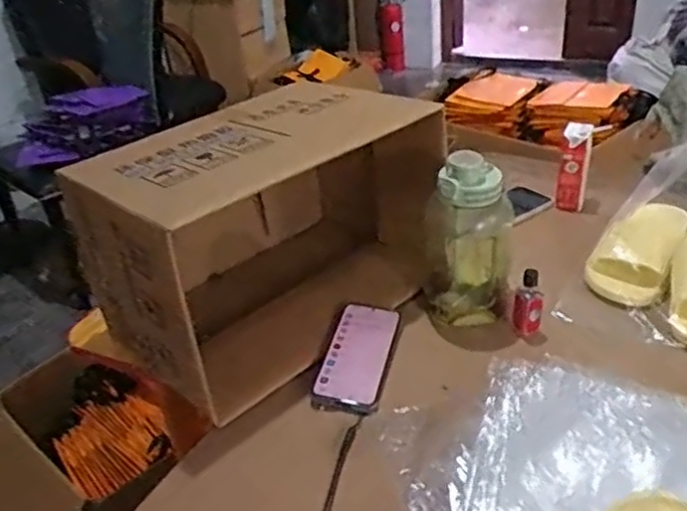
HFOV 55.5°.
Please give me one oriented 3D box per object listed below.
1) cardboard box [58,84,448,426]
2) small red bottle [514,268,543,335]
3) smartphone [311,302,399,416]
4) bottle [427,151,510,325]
[{"bbox_3d":[-0.084,-0.061,0.869,0.271,0.256,0.457,24,43,39],"label":"cardboard box"},{"bbox_3d":[0.228,0.058,0.807,0.031,0.081,0.026,4,33,15],"label":"small red bottle"},{"bbox_3d":[0.018,0.115,0.789,0.077,0.014,0.174,3,33,15],"label":"smartphone"},{"bbox_3d":[0.156,-0.019,0.822,0.101,0.219,0.084,-2,32,7],"label":"bottle"}]

